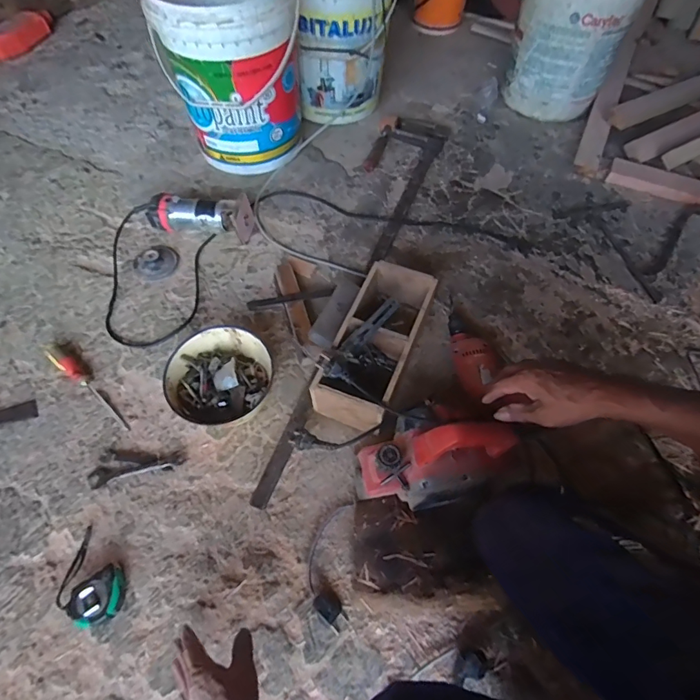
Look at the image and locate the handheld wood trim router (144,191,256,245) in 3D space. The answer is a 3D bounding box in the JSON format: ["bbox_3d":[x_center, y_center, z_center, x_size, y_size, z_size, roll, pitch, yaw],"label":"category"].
[{"bbox_3d":[-0.334,-0.293,1.013,0.235,0.078,0.078,2,59,0],"label":"handheld wood trim router"}]

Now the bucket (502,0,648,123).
[{"bbox_3d":[0.583,-0.855,1.201,0.284,0.362,0.281,23,61,12],"label":"bucket"}]

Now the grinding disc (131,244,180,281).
[{"bbox_3d":[-0.418,-0.192,0.979,0.093,0.026,0.080,-28,64,-17],"label":"grinding disc"}]

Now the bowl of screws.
[{"bbox_3d":[-0.227,0.053,0.804,0.180,0.076,0.175,1,59,-1],"label":"bowl of screws"}]

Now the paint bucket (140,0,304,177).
[{"bbox_3d":[-0.266,-0.649,1.059,0.304,0.364,0.296,-9,60,-7],"label":"paint bucket"}]

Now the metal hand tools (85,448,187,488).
[{"bbox_3d":[-0.361,0.192,0.772,0.152,0.008,0.058,-8,60,-6],"label":"metal hand tools"}]

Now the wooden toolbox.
[{"bbox_3d":[0.046,-0.013,0.829,0.133,0.110,0.296,20,61,10],"label":"wooden toolbox"}]

